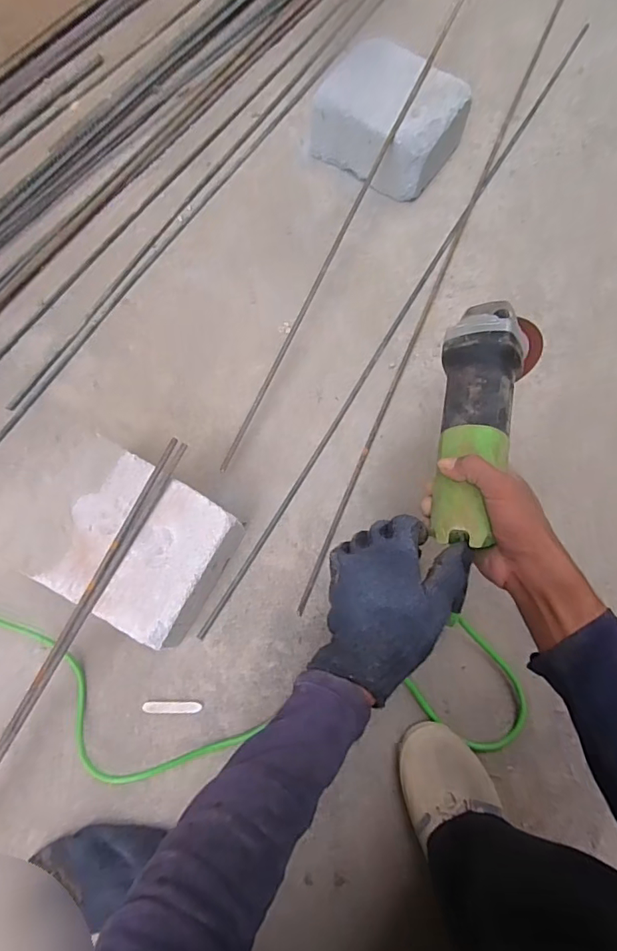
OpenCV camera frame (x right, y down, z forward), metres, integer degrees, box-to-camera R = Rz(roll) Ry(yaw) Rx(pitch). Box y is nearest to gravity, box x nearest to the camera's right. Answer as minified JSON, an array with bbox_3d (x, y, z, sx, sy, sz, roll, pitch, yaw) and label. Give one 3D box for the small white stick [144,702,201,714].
[{"bbox_3d":[-0.154,0.265,0.548,0.064,0.005,0.012,-1,72,-1],"label":"small white stick"}]

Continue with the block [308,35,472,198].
[{"bbox_3d":[0.128,-0.554,0.757,0.197,0.102,0.170,37,75,10],"label":"block"}]

